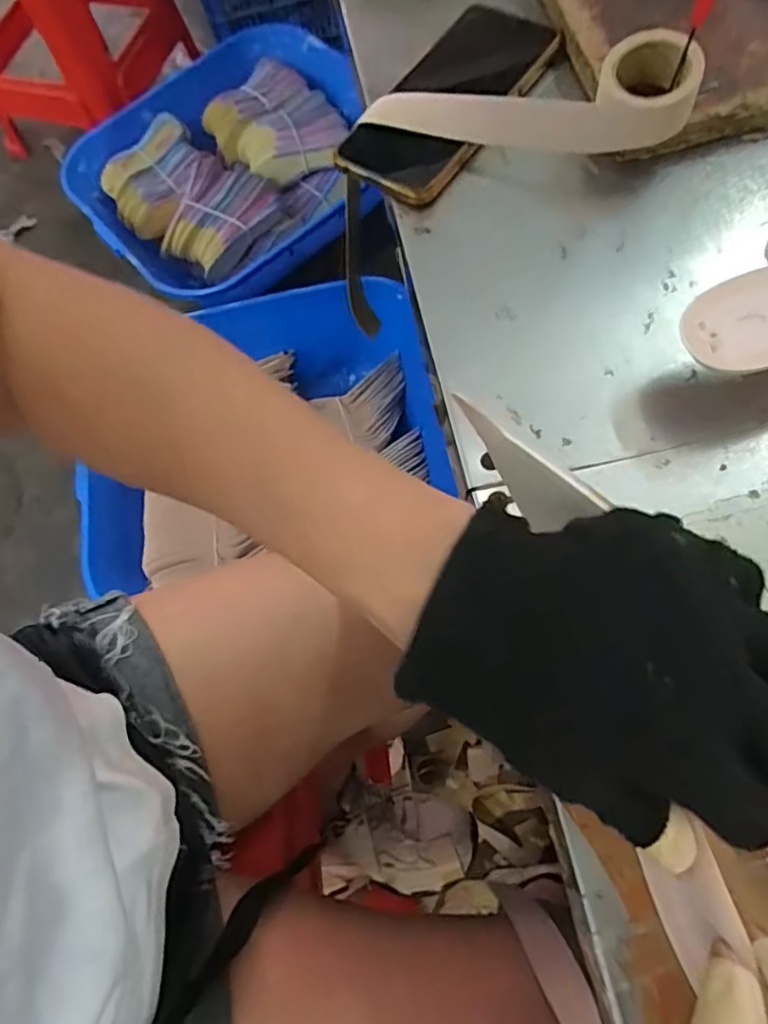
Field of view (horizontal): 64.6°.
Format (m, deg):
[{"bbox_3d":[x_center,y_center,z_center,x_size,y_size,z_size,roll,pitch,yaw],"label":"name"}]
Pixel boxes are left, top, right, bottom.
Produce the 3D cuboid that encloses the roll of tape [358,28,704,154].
[{"bbox_3d":[0.079,-0.241,0.361,0.196,0.050,0.051,6,71,10],"label":"roll of tape"}]

